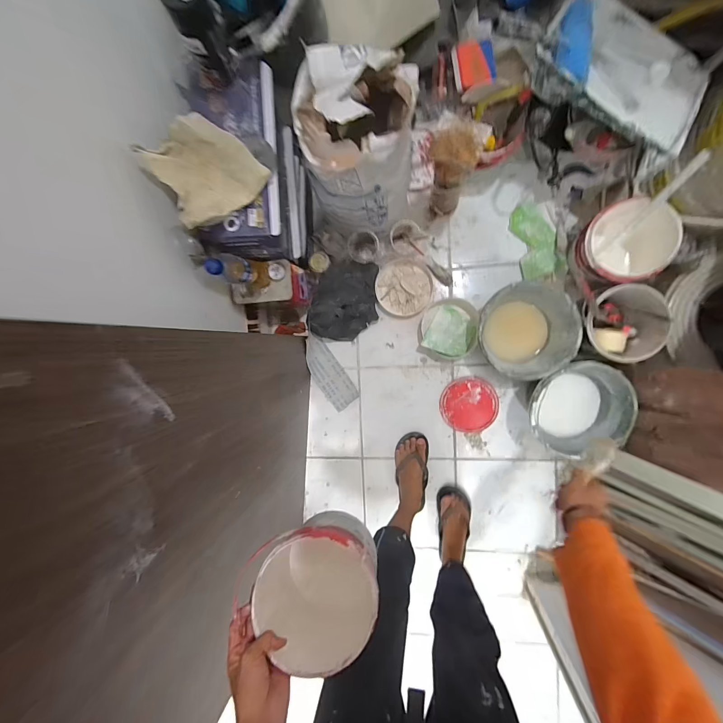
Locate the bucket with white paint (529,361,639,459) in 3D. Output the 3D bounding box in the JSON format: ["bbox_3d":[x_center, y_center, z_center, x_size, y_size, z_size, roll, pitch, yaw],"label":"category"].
[{"bbox_3d":[0.574,0.116,0.923,0.242,0.192,0.232,1,94,7],"label":"bucket with white paint"}]

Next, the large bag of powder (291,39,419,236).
[{"bbox_3d":[0.006,-0.461,0.758,0.218,0.400,0.199,9,95,7],"label":"large bag of powder"}]

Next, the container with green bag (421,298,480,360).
[{"bbox_3d":[0.270,-0.102,1.009,0.168,0.087,0.180,1,94,7],"label":"container with green bag"}]

